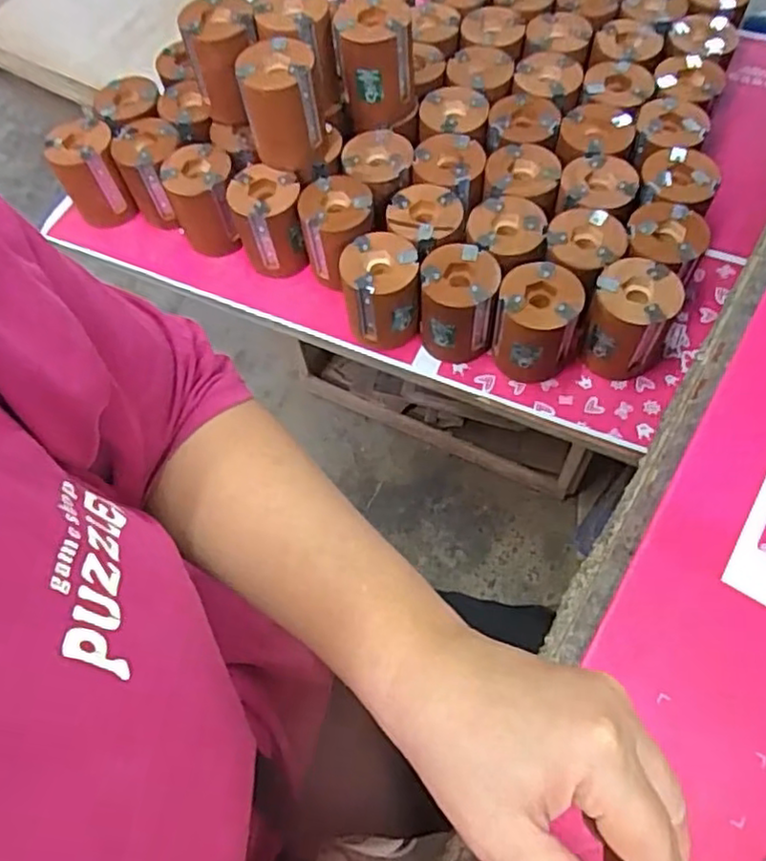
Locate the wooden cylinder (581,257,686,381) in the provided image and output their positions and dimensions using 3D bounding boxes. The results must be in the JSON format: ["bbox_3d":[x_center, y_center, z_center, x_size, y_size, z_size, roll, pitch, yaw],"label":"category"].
[{"bbox_3d":[0.247,-0.111,0.668,0.081,0.098,0.081,-1,63,2],"label":"wooden cylinder"}]

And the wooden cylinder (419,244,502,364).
[{"bbox_3d":[0.076,-0.123,0.694,0.075,0.117,0.079,-1,63,2],"label":"wooden cylinder"}]

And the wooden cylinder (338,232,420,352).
[{"bbox_3d":[-0.002,-0.143,0.700,0.076,0.096,0.075,-1,63,2],"label":"wooden cylinder"}]

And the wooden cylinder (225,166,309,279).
[{"bbox_3d":[-0.127,-0.231,0.752,0.072,0.097,0.080,-12,63,-3],"label":"wooden cylinder"}]

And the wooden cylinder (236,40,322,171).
[{"bbox_3d":[-0.106,-0.337,0.698,0.075,0.104,0.082,-12,63,-3],"label":"wooden cylinder"}]

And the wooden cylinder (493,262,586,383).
[{"bbox_3d":[0.153,-0.107,0.676,0.076,0.099,0.074,-1,63,2],"label":"wooden cylinder"}]

